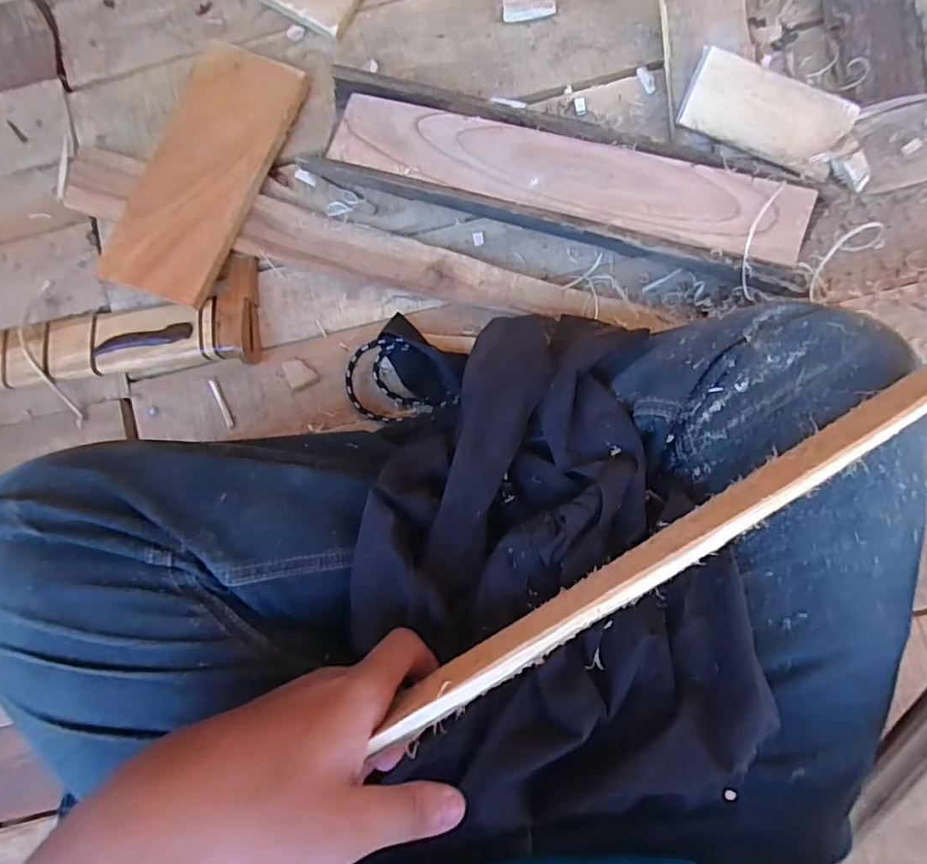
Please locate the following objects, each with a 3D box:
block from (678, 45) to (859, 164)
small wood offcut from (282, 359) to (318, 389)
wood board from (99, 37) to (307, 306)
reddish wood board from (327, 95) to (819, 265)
[{"bbox_3d":[0.257,-0.272,0.473,0.135,0.010,0.058,19,114,-3],"label":"block"},{"bbox_3d":[-0.149,-0.055,0.505,0.023,0.004,0.026,-24,85,1],"label":"small wood offcut"},{"bbox_3d":[-0.230,-0.230,0.492,0.098,0.014,0.234,22,82,-2],"label":"wood board"},{"bbox_3d":[0.080,-0.209,0.447,0.378,0.021,0.062,17,88,4],"label":"reddish wood board"}]

